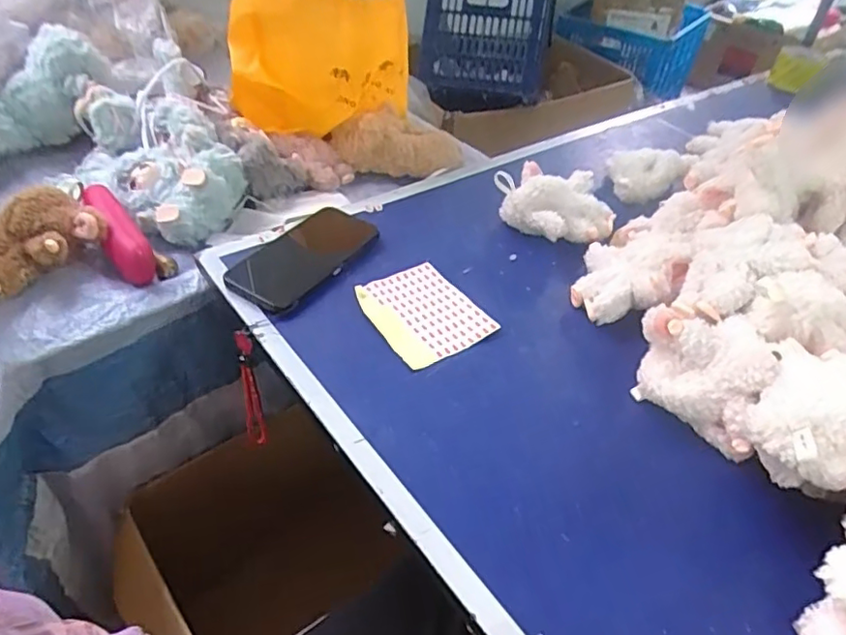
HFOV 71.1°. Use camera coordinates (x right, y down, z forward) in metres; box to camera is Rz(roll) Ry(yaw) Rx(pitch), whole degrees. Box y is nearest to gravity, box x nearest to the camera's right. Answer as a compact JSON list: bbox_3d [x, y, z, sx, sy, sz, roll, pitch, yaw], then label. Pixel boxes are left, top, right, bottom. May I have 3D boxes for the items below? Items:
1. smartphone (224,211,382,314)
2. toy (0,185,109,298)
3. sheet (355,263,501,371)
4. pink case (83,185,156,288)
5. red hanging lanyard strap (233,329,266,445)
[{"bbox_3d":[-0.124,-0.064,0.609,0.091,0.015,0.165,27,50,21],"label":"smartphone"},{"bbox_3d":[-0.388,-0.074,0.587,0.127,0.072,0.079,-26,51,-30],"label":"toy"},{"bbox_3d":[-0.001,-0.005,0.572,0.095,0.009,0.115,-26,55,-27],"label":"sheet"},{"bbox_3d":[-0.321,-0.095,0.621,0.040,0.039,0.141,-23,63,-27],"label":"pink case"},{"bbox_3d":[-0.174,0.072,0.595,0.014,0.163,0.019,-25,50,-29],"label":"red hanging lanyard strap"}]

